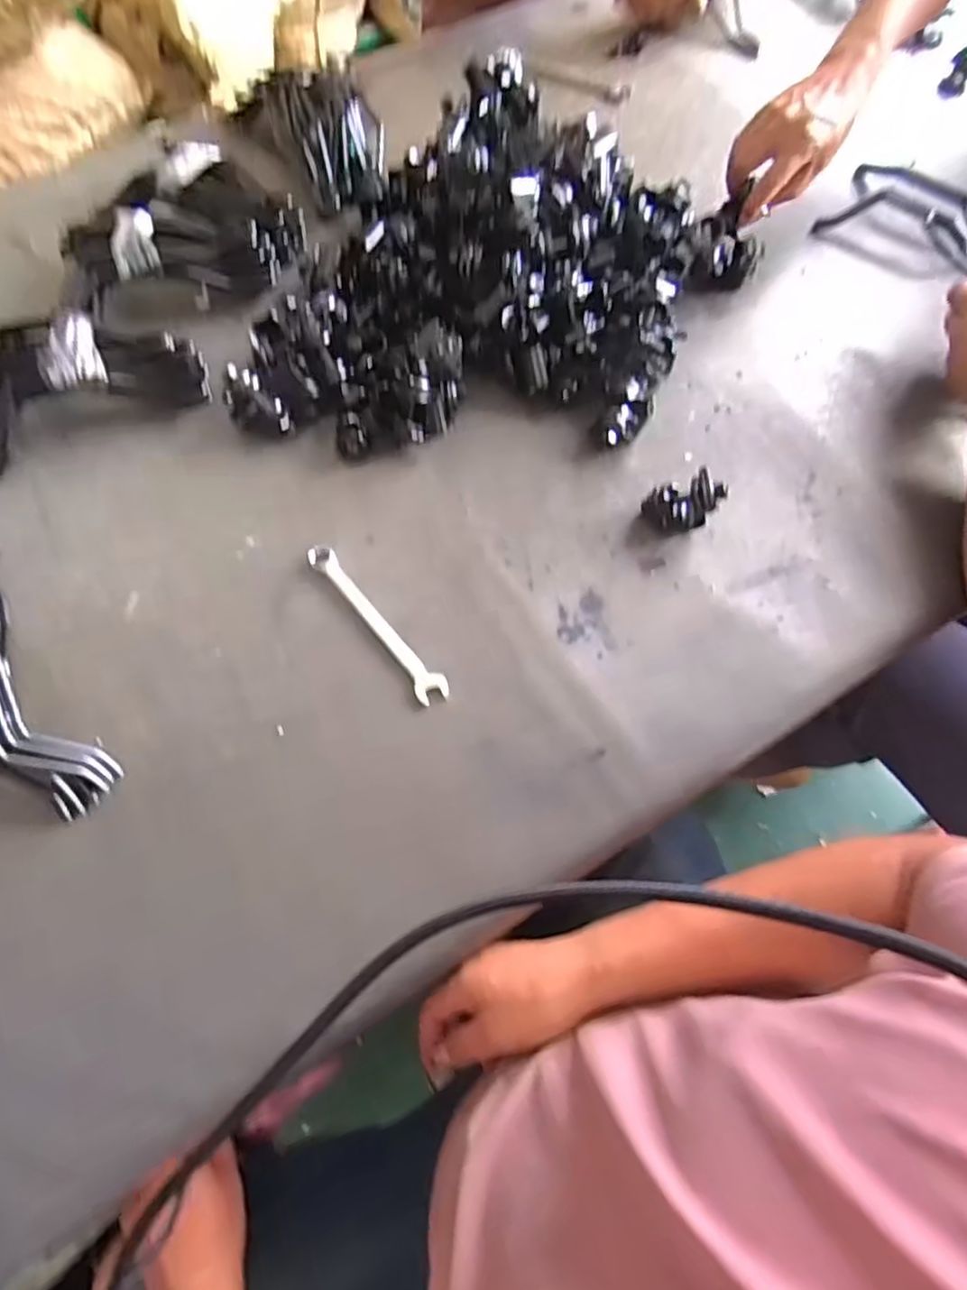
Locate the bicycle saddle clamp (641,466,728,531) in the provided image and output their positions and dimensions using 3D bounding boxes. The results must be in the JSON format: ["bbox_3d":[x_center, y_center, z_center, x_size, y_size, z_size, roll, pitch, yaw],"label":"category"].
[{"bbox_3d":[0.166,-0.122,0.572,0.055,0.055,0.033,0,69,-2],"label":"bicycle saddle clamp"}]

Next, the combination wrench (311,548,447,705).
[{"bbox_3d":[-0.087,-0.020,0.547,0.023,0.005,0.169,-37,74,-14],"label":"combination wrench"}]

